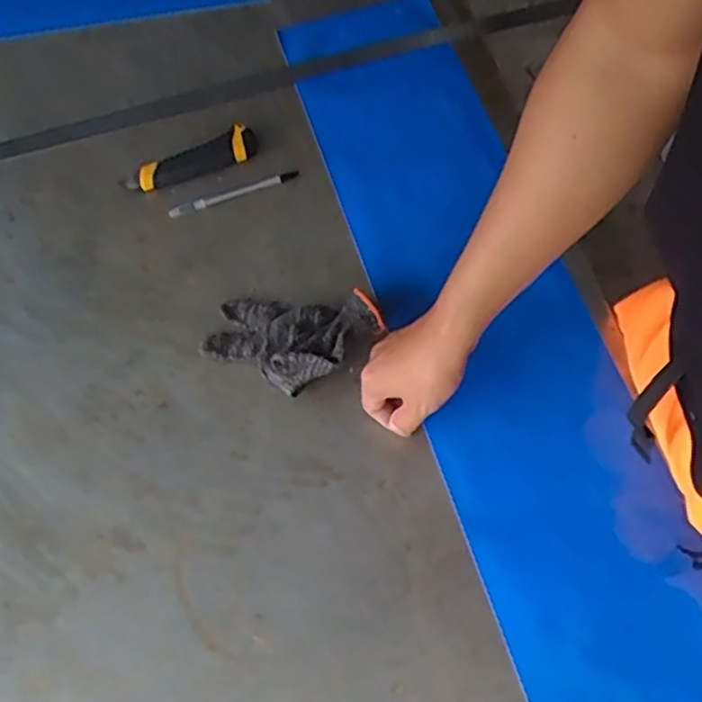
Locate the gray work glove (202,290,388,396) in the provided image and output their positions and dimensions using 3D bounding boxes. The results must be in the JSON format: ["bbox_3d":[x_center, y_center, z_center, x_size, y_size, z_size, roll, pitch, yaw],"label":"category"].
[{"bbox_3d":[-0.059,-0.009,0.695,0.177,0.038,0.106,0,65,2],"label":"gray work glove"}]

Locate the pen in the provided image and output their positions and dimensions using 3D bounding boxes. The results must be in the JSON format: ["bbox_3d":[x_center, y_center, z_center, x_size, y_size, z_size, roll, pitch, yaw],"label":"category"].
[{"bbox_3d":[-0.131,-0.176,0.790,0.146,0.006,0.014,-21,67,-8],"label":"pen"}]

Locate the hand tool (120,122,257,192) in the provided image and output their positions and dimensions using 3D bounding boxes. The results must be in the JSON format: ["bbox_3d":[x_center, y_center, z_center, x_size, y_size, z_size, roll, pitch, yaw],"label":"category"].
[{"bbox_3d":[-0.179,-0.212,0.799,0.153,0.032,0.037,-26,67,-10],"label":"hand tool"}]

